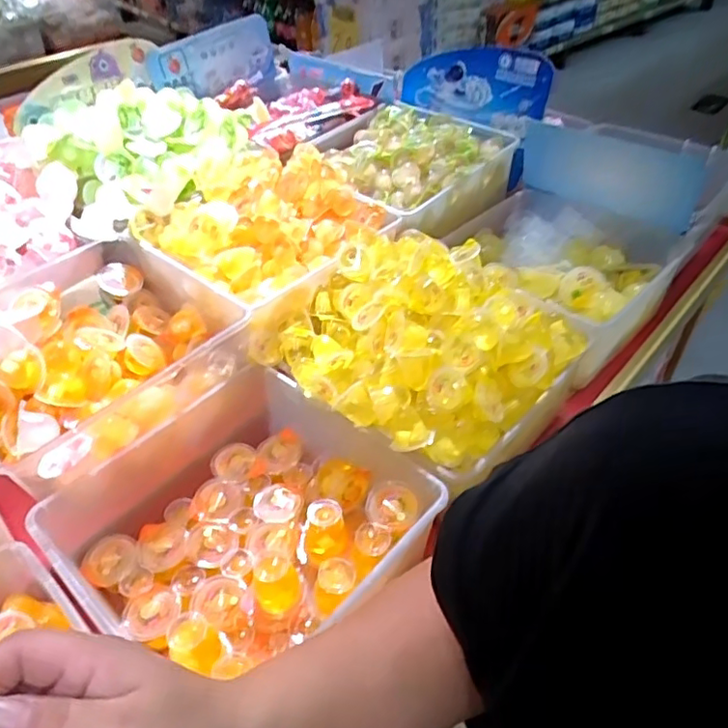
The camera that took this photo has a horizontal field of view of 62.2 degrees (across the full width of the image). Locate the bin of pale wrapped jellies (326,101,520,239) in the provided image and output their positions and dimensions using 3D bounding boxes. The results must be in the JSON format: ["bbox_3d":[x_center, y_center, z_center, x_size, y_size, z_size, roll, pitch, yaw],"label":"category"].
[{"bbox_3d":[0.065,-0.319,1.005,0.276,0.112,0.327,29,52,29],"label":"bin of pale wrapped jellies"}]

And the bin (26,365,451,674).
[{"bbox_3d":[-0.124,0.168,0.622,0.315,0.112,0.296,30,52,30],"label":"bin"}]

